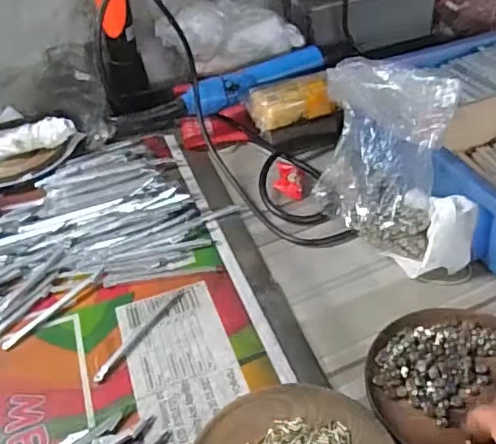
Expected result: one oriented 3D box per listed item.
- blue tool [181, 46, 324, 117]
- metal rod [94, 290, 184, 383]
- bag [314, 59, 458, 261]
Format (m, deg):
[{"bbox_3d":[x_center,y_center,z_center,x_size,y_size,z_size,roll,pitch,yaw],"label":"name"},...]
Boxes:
[{"bbox_3d":[0.011,-0.149,0.596,0.162,0.029,0.034,-21,41,-17],"label":"blue tool"},{"bbox_3d":[-0.078,0.080,0.409,0.008,0.004,0.093,20,46,28],"label":"metal rod"},{"bbox_3d":[0.104,-0.054,0.451,0.054,0.132,0.120,-24,43,-20],"label":"bag"}]

